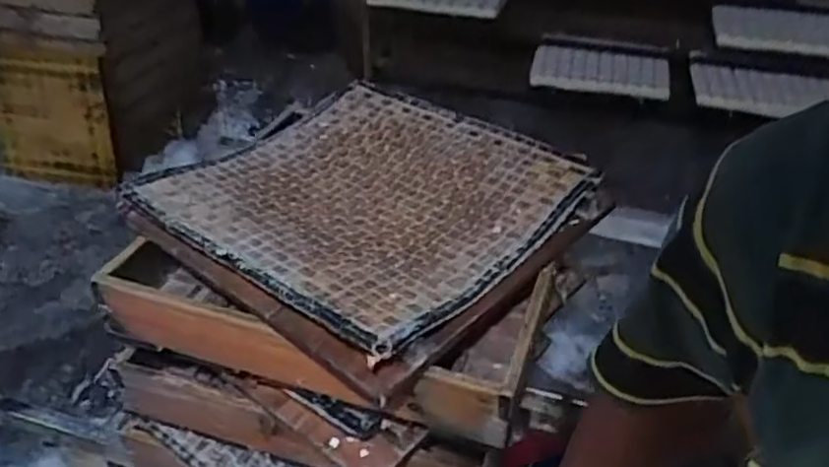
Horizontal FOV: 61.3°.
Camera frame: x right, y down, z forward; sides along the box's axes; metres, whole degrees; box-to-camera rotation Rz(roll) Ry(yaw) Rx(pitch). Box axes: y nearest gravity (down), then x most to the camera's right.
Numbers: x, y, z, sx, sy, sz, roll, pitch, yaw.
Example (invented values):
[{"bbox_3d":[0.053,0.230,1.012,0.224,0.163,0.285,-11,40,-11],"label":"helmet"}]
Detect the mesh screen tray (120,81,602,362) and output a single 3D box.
[{"bbox_3d":[-0.068,-0.070,0.997,0.503,0.044,0.499,27,45,30],"label":"mesh screen tray"}]

